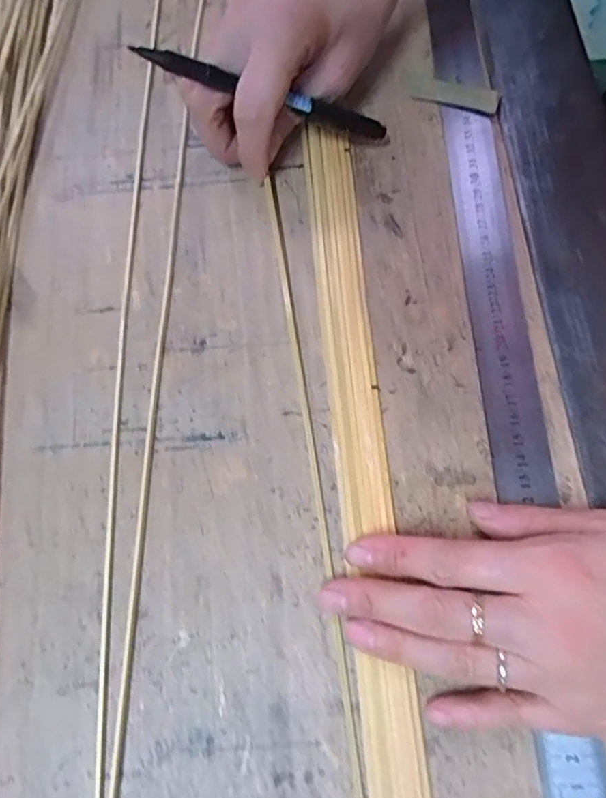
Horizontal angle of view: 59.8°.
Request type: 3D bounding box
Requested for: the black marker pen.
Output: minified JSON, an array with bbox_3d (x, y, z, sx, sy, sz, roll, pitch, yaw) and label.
[{"bbox_3d":[-0.017,-0.156,0.268,0.132,0.008,0.011,7,71,-22],"label":"black marker pen"}]

